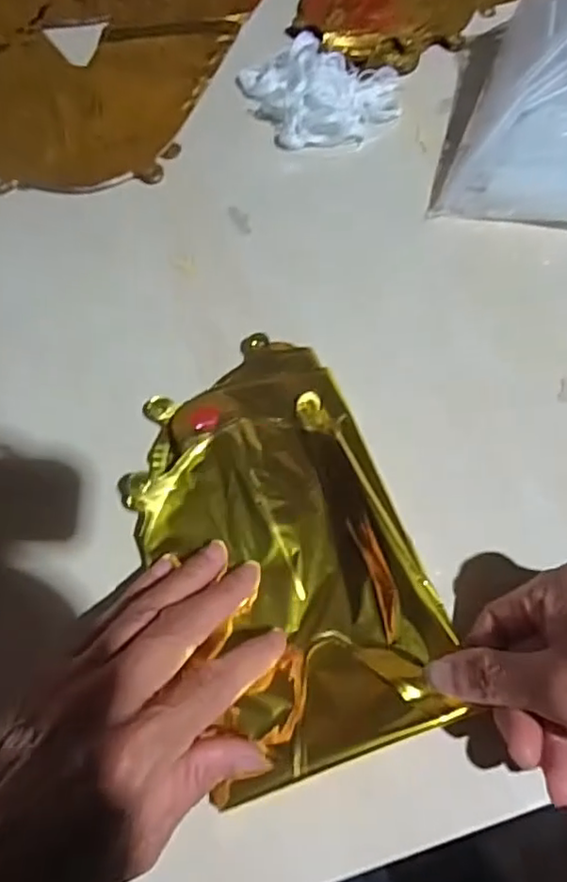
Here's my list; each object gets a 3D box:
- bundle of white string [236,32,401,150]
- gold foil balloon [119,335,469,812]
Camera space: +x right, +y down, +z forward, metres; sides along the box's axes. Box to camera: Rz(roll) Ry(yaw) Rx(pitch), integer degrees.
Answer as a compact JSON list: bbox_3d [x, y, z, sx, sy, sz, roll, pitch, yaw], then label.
[{"bbox_3d":[0.029,-0.263,0.467,0.120,0.026,0.086,0,66,-1],"label":"bundle of white string"},{"bbox_3d":[-0.004,0.050,0.328,0.132,0.021,0.222,-19,67,-9],"label":"gold foil balloon"}]

